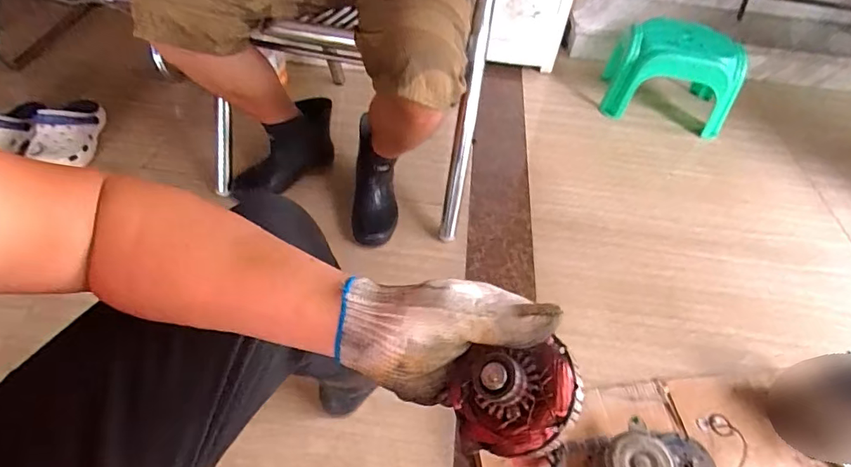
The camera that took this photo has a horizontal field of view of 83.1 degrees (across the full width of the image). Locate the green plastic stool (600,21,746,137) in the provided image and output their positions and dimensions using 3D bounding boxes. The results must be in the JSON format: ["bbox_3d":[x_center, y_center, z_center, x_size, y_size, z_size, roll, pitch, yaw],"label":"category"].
[{"bbox_3d":[0.776,-0.512,1.525,0.365,0.239,0.266,15,48,8],"label":"green plastic stool"}]

